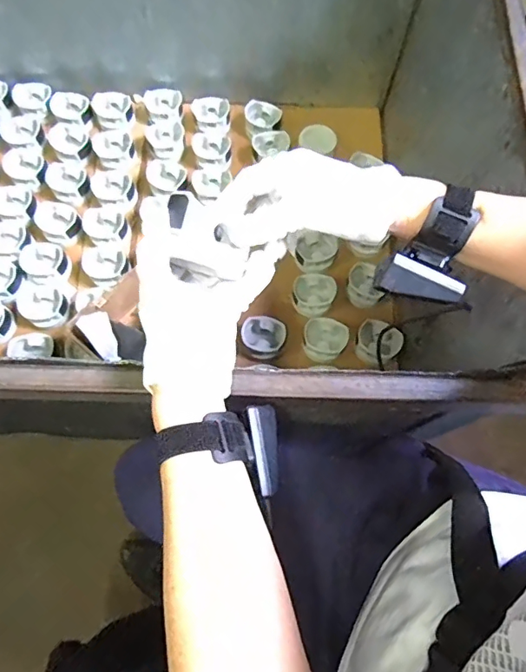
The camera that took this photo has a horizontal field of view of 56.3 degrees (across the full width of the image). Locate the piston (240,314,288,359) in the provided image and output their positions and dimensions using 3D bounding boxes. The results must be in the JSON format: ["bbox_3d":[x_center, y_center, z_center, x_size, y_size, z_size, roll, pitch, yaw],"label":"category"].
[{"bbox_3d":[-0.002,0.004,0.879,0.079,0.049,0.073,0,70,-1],"label":"piston"}]

